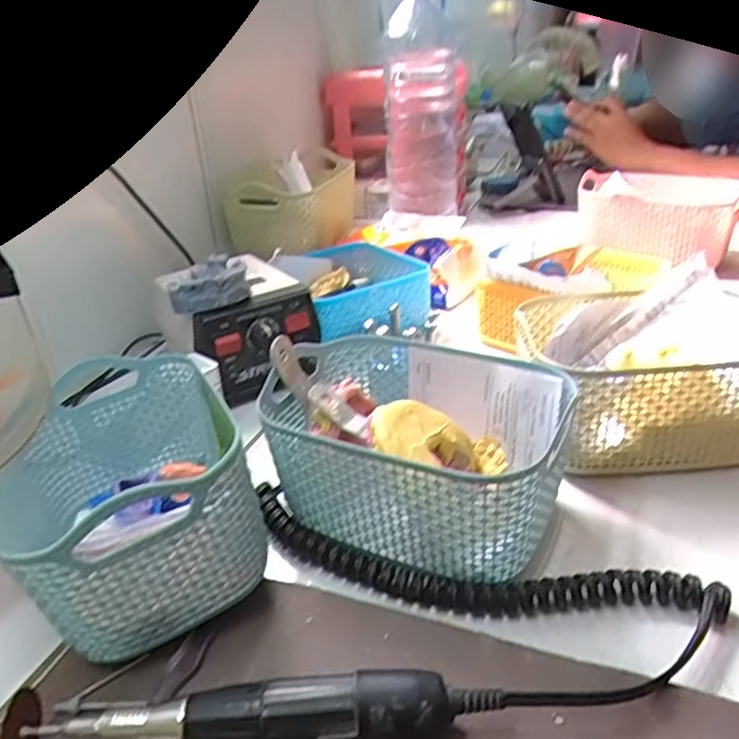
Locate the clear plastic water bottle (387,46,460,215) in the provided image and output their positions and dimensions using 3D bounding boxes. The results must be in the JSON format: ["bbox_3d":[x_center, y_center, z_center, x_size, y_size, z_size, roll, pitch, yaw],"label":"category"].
[{"bbox_3d":[0.065,-0.284,0.787,0.086,0.181,0.073,2,30,8],"label":"clear plastic water bottle"}]

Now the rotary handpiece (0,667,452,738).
[{"bbox_3d":[-0.059,0.143,0.272,0.179,0.027,0.036,-4,28,1],"label":"rotary handpiece"}]

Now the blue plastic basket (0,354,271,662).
[{"bbox_3d":[-0.135,0.061,0.360,0.109,0.094,0.174,-17,30,-22],"label":"blue plastic basket"}]

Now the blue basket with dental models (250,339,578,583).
[{"bbox_3d":[0.025,0.047,0.383,0.166,0.082,0.116,13,32,29],"label":"blue basket with dental models"}]

